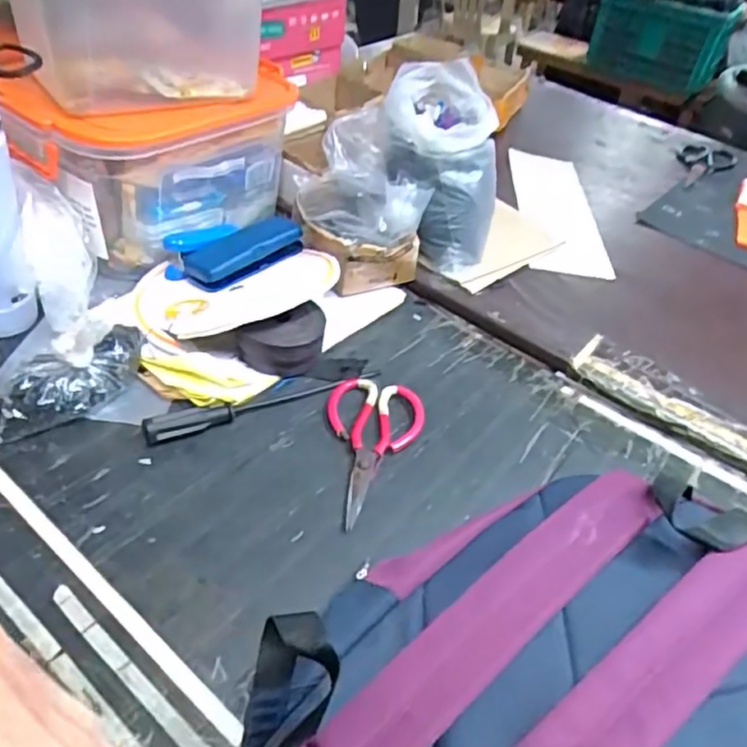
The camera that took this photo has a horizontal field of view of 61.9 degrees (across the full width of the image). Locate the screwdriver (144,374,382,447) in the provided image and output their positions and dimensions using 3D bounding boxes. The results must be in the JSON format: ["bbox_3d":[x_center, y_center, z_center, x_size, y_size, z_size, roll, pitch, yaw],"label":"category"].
[{"bbox_3d":[-0.106,0.023,0.645,0.255,0.029,0.019,-18,48,-24],"label":"screwdriver"}]

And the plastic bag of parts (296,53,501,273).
[{"bbox_3d":[0.035,-0.270,0.841,0.255,0.189,0.233,2,43,-7],"label":"plastic bag of parts"}]

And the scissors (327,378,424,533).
[{"bbox_3d":[-0.001,0.073,0.631,0.099,0.014,0.183,7,43,0],"label":"scissors"}]

